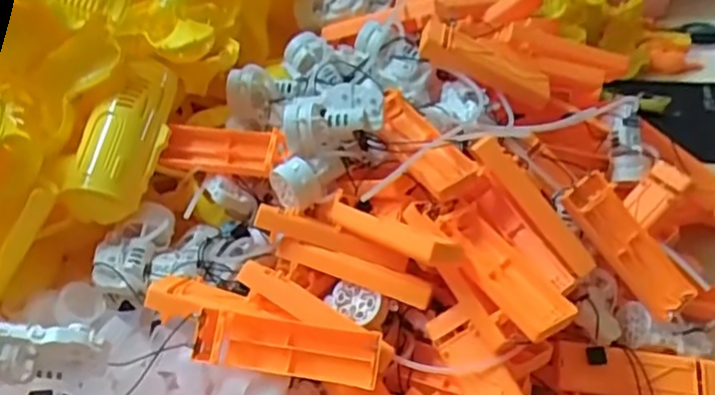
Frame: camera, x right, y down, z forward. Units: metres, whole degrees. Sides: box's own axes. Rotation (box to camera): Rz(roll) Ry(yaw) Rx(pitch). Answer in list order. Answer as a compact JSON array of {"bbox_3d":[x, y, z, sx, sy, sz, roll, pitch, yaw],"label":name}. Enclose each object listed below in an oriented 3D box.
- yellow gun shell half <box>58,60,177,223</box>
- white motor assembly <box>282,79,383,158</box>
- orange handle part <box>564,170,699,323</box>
[{"bbox_3d":[-0.174,-0.045,0.485,0.053,0.029,0.127,5,62,18],"label":"yellow gun shell half"},{"bbox_3d":[-0.017,-0.055,0.457,0.069,0.045,0.032,-5,30,1],"label":"white motor assembly"},{"bbox_3d":[0.189,0.033,0.457,0.109,0.025,0.033,51,49,2],"label":"orange handle part"}]

